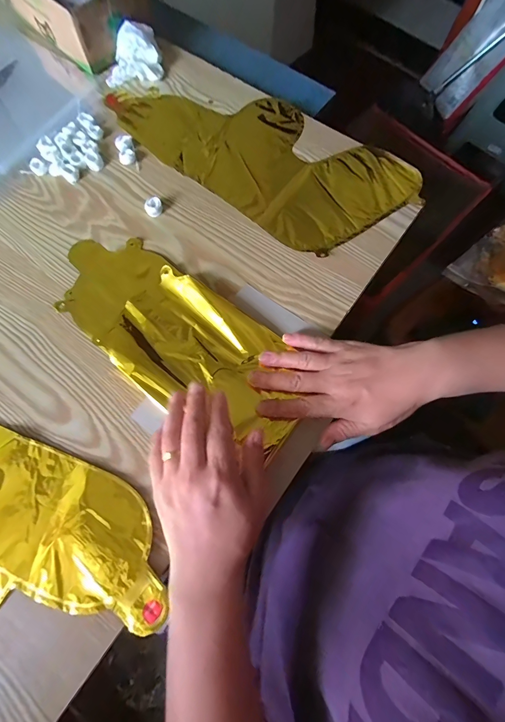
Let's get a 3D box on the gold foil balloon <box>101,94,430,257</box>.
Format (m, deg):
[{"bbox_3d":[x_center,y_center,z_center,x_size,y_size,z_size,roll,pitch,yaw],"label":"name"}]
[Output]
[{"bbox_3d":[0.011,-0.290,0.431,0.401,0.008,0.196,38,75,11],"label":"gold foil balloon"}]

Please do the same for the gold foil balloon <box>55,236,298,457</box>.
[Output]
[{"bbox_3d":[-0.085,-0.031,0.343,0.310,0.016,0.125,37,75,11],"label":"gold foil balloon"}]

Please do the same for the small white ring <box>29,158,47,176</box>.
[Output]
[{"bbox_3d":[-0.272,-0.246,0.406,0.017,0.010,0.020,-36,76,-12],"label":"small white ring"}]

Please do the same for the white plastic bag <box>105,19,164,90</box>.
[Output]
[{"bbox_3d":[-0.175,-0.439,0.458,0.081,0.038,0.067,-17,72,-6],"label":"white plastic bag"}]

